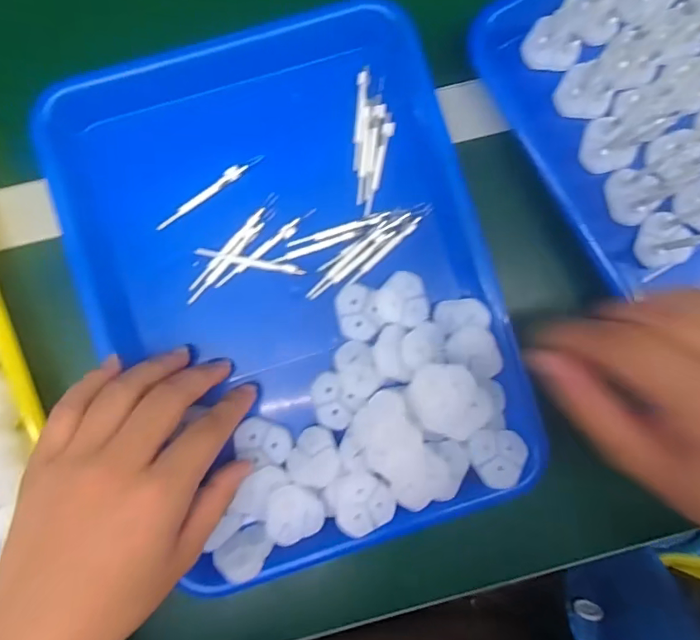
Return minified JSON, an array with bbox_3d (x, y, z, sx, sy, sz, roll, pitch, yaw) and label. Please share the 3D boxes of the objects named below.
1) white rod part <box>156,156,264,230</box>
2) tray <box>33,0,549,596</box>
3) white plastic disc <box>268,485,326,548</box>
[{"bbox_3d":[-0.094,-0.086,0.338,0.082,0.007,0.007,-36,89,-3],"label":"white rod part"},{"bbox_3d":[-0.035,-0.022,0.331,0.242,0.046,0.333,-18,88,-3],"label":"tray"},{"bbox_3d":[-0.035,0.122,0.320,0.034,0.008,0.035,0,88,-2],"label":"white plastic disc"}]

